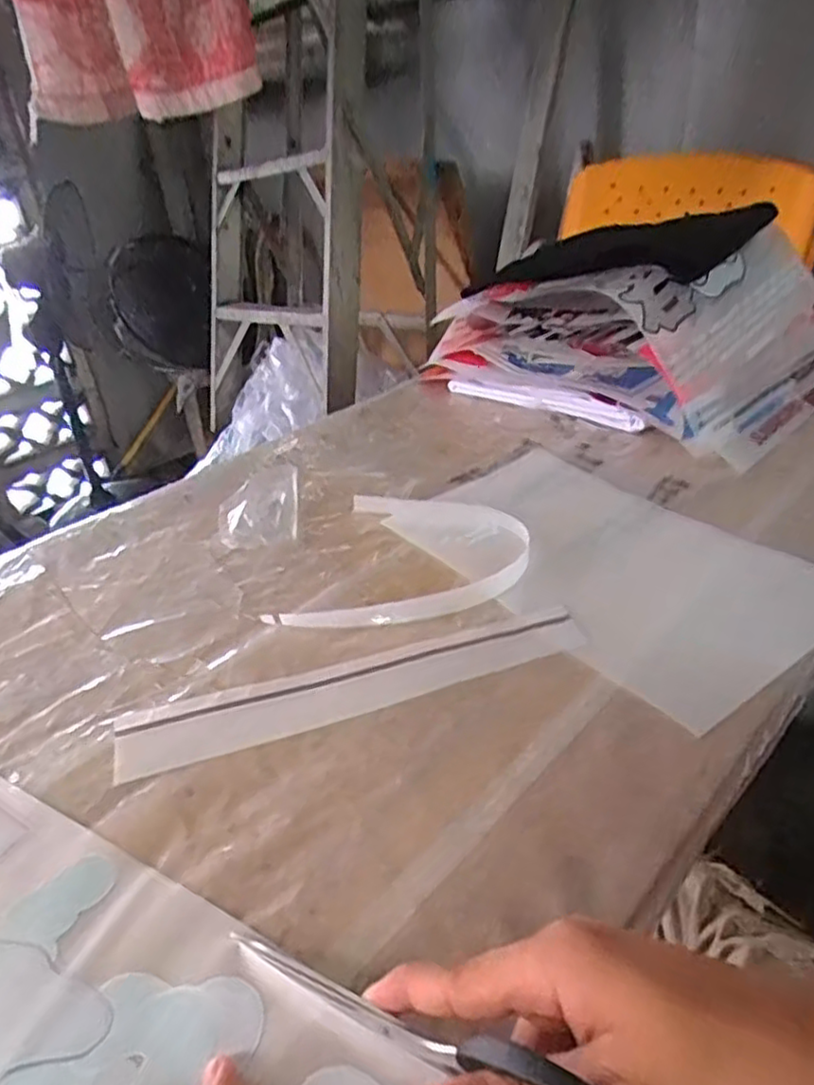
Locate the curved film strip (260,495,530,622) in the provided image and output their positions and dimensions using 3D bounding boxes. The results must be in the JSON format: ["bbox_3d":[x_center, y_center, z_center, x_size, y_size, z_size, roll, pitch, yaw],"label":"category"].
[{"bbox_3d":[0.007,0.013,0.527,0.166,0.013,0.175,6,35,19],"label":"curved film strip"}]

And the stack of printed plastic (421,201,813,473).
[{"bbox_3d":[0.242,-0.248,0.764,0.392,0.151,0.300,24,44,39],"label":"stack of printed plastic"}]

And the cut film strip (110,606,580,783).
[{"bbox_3d":[-0.028,0.087,0.429,0.290,0.006,0.052,-14,33,-11],"label":"cut film strip"}]

